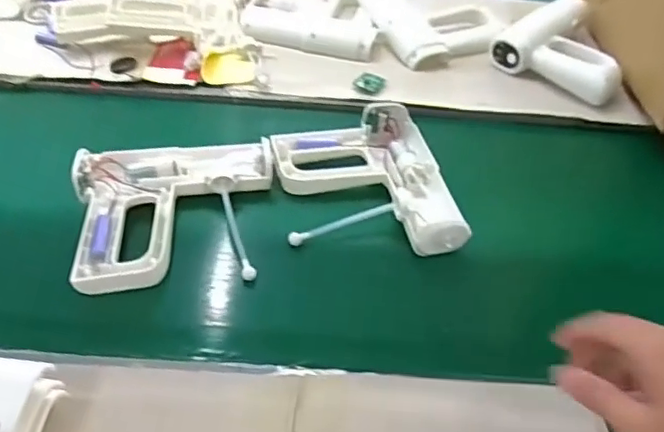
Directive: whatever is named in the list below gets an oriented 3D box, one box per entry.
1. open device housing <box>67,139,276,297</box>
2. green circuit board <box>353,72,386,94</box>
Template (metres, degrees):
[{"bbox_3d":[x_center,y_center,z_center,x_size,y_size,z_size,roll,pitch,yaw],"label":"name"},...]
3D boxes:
[{"bbox_3d":[-0.166,-0.017,0.633,0.207,0.038,0.192,-7,49,-11],"label":"open device housing"},{"bbox_3d":[0.054,-0.189,0.823,0.039,0.006,0.046,19,49,12],"label":"green circuit board"}]

